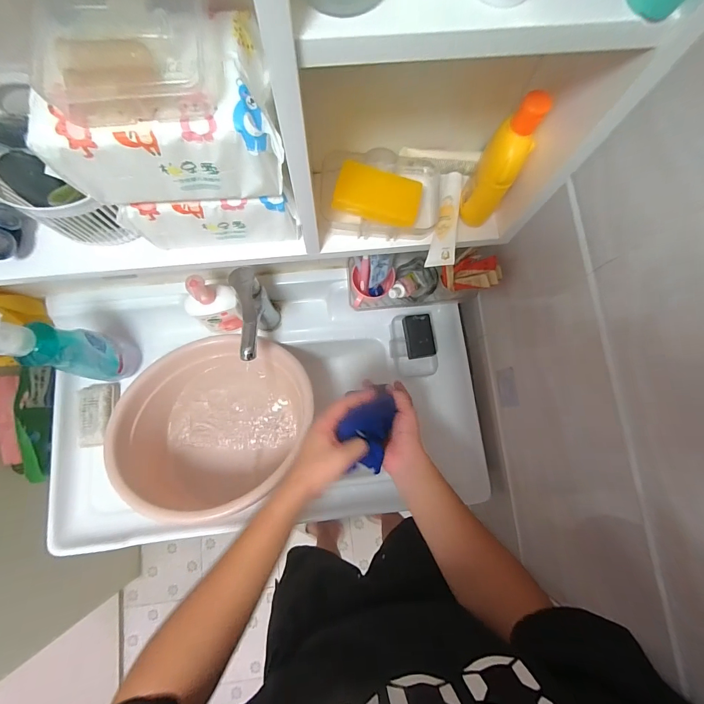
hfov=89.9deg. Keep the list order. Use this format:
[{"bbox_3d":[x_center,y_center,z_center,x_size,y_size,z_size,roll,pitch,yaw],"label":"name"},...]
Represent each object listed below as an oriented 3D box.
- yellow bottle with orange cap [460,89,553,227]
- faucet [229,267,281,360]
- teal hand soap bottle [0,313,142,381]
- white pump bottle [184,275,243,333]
[{"bbox_3d":[0.140,-0.179,0.341,0.041,0.126,0.051,29,78,7],"label":"yellow bottle with orange cap"},{"bbox_3d":[-0.174,-0.054,0.644,0.052,0.202,0.141,-6,76,-1],"label":"faucet"},{"bbox_3d":[-0.461,-0.004,0.590,0.057,0.299,0.086,19,77,5],"label":"teal hand soap bottle"},{"bbox_3d":[-0.256,-0.086,0.654,0.093,0.172,0.048,-13,76,-3],"label":"white pump bottle"}]

